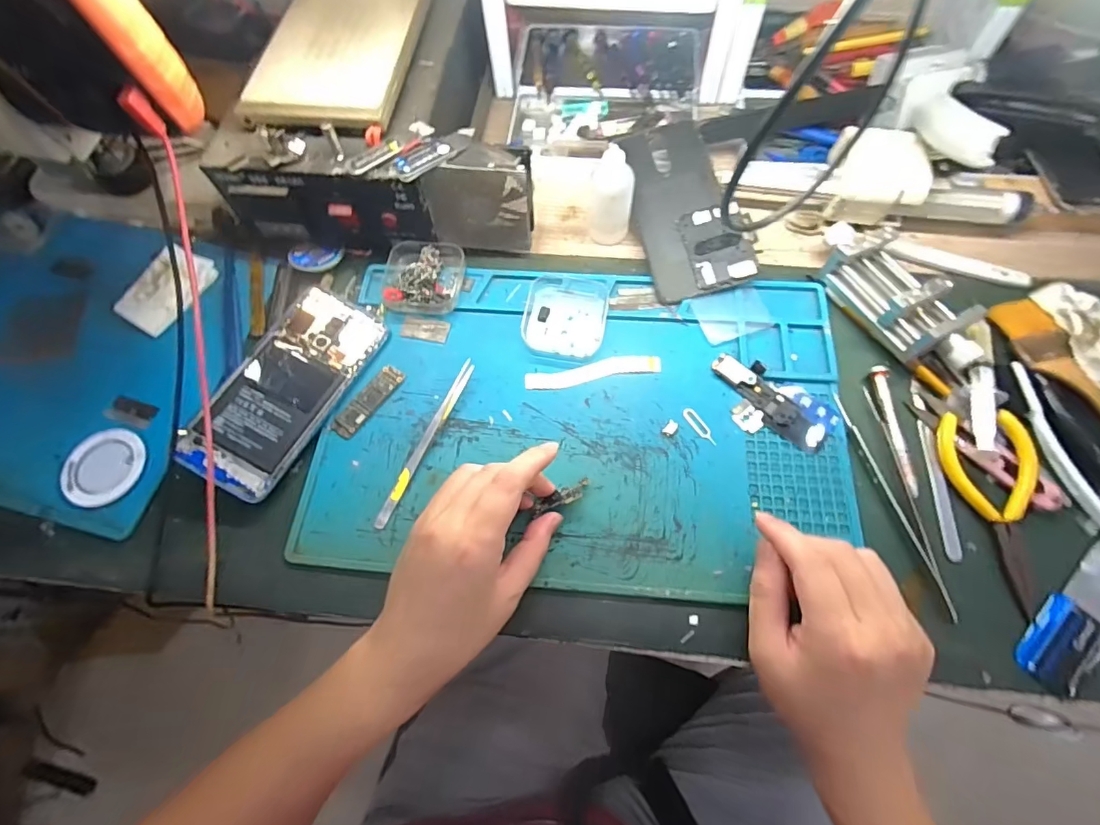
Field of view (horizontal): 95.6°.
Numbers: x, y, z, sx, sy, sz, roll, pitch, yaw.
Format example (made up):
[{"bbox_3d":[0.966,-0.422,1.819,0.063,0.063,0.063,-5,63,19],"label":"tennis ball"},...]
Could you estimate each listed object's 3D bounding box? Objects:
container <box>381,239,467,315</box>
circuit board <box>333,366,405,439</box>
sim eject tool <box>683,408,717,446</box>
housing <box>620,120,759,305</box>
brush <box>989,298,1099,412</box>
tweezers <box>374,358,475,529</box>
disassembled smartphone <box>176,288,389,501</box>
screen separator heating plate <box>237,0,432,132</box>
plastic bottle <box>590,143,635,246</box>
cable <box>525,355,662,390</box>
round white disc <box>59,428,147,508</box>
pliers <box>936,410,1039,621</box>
[{"bbox_3d":[-0.104,-0.113,0.412,0.063,0.022,0.065,7,68,6],"label":"container"},{"bbox_3d":[-0.138,-0.009,0.379,0.018,0.004,0.064,33,73,15],"label":"circuit board"},{"bbox_3d":[0.108,0.010,0.358,0.009,0.004,0.033,-31,70,-10],"label":"sim eject tool"},{"bbox_3d":[0.111,-0.170,0.416,0.077,0.009,0.151,-15,79,9],"label":"housing"},{"bbox_3d":[0.377,-0.016,0.344,0.045,0.027,0.165,-19,68,-5],"label":"brush"},{"bbox_3d":[-0.090,0.020,0.358,0.008,0.013,0.133,23,71,11],"label":"tweezers"},{"bbox_3d":[-0.195,-0.019,0.373,0.072,0.007,0.161,29,69,-2],"label":"disassembled smartphone"},{"bbox_3d":[-0.158,-0.298,0.397,0.106,0.020,0.195,8,69,6],"label":"screen separator heating plate"},{"bbox_3d":[0.051,-0.173,0.404,0.033,0.073,0.025,7,68,5],"label":"plastic bottle"},{"bbox_3d":[0.033,-0.031,0.381,0.102,0.004,0.019,-9,68,-1],"label":"cable"},{"bbox_3d":[-0.325,0.039,0.363,0.049,0.008,0.056,36,74,16],"label":"round white disc"},{"bbox_3d":[0.292,0.060,0.321,0.051,0.019,0.127,3,68,4],"label":"pliers"}]

